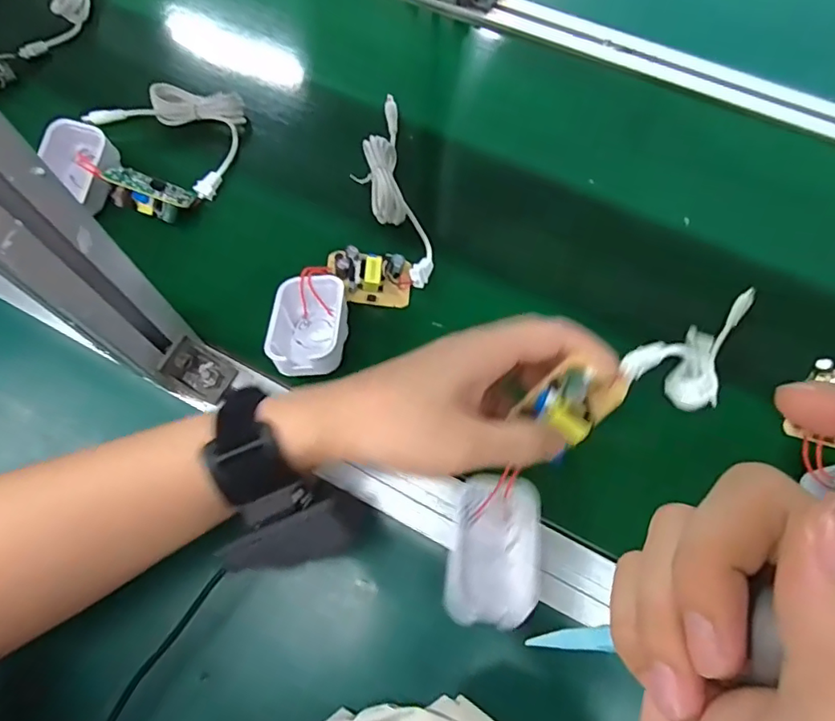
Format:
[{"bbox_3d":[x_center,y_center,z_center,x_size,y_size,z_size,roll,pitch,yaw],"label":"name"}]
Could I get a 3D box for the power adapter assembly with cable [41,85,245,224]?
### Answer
[{"bbox_3d":[-0.219,-0.171,0.432,0.129,0.050,0.128,7,65,0],"label":"power adapter assembly with cable"}]

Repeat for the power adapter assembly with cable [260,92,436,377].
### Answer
[{"bbox_3d":[-0.025,-0.097,0.398,0.088,0.032,0.267,18,66,6],"label":"power adapter assembly with cable"}]

